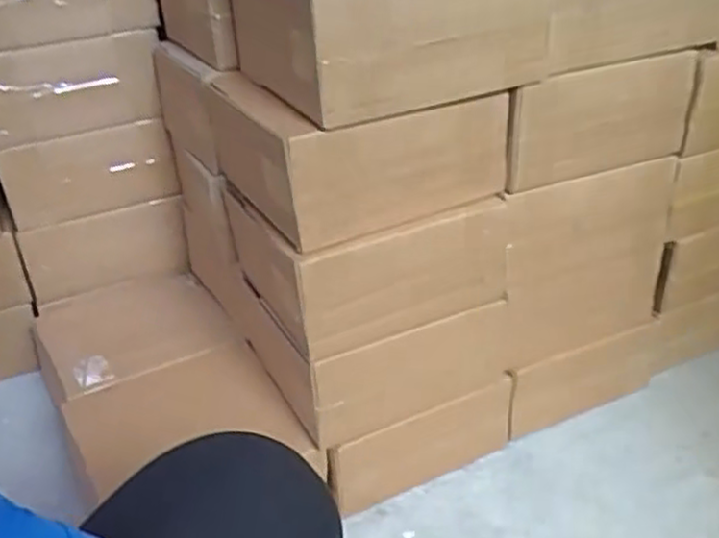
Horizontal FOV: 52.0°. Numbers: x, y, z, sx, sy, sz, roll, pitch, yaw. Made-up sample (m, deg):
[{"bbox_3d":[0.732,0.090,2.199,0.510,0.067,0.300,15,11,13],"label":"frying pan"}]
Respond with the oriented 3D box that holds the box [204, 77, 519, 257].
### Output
[{"bbox_3d":[-0.009,-0.148,0.826,0.250,0.123,0.252,-16,34,-20],"label":"box"}]

